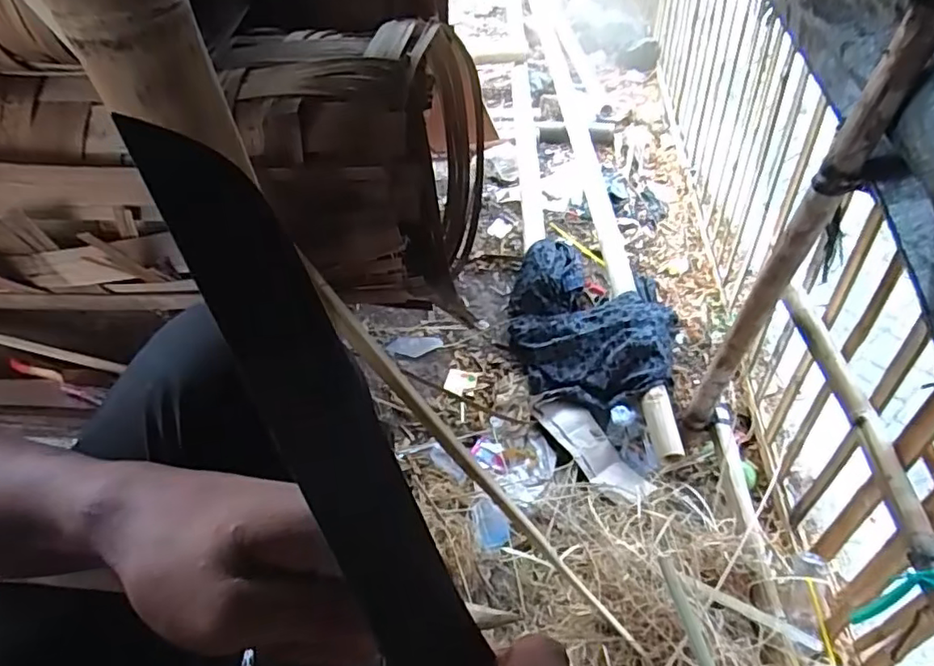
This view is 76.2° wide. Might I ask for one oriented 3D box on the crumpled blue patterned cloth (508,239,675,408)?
[{"bbox_3d":[0.297,-0.020,1.465,0.396,0.159,0.409,9,49,12],"label":"crumpled blue patterned cloth"}]

